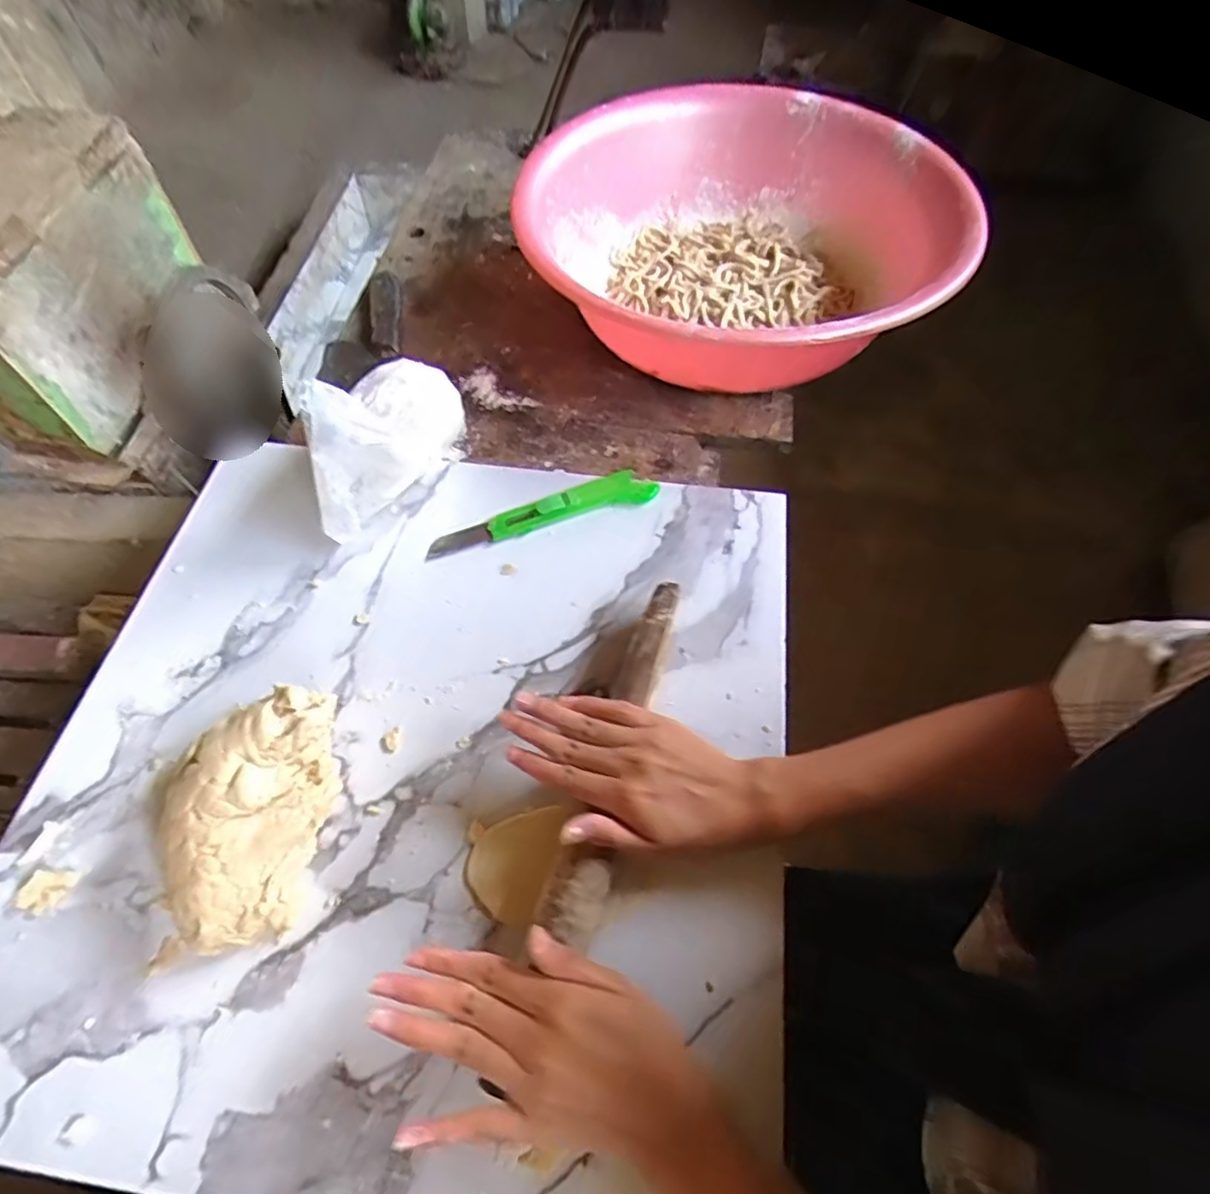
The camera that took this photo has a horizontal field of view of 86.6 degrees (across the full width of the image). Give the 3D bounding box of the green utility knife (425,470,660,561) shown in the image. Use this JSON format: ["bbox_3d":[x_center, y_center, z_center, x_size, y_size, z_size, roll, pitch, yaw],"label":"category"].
[{"bbox_3d":[-0.050,-0.069,0.528,0.190,0.013,0.033,-18,61,-9],"label":"green utility knife"}]

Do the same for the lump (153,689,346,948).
[{"bbox_3d":[-0.212,0.128,0.388,0.083,0.063,0.148,7,60,5],"label":"lump"}]

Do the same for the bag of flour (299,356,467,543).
[{"bbox_3d":[-0.174,-0.129,0.503,0.062,0.120,0.155,12,60,8],"label":"bag of flour"}]

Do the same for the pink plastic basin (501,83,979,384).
[{"bbox_3d":[0.130,-0.336,0.628,0.377,0.135,0.405,0,59,1],"label":"pink plastic basin"}]

